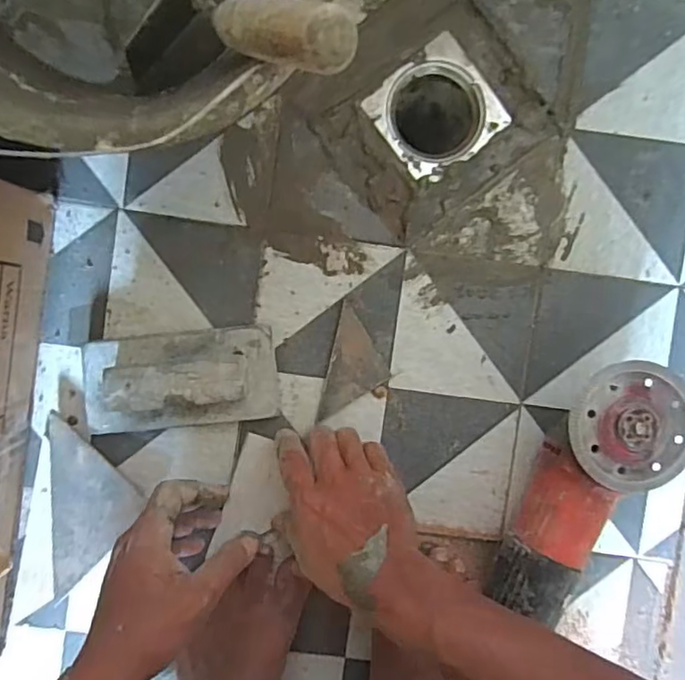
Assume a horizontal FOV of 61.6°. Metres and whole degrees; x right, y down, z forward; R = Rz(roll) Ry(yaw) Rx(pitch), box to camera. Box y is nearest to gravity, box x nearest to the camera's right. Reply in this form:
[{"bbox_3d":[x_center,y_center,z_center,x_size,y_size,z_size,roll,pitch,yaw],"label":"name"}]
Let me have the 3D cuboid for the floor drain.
[{"bbox_3d":[0.084,-0.205,0.514,0.102,0.013,0.098,-35,94,0],"label":"floor drain"}]

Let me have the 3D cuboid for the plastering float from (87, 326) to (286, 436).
[{"bbox_3d":[-0.136,0.034,0.481,0.156,0.049,0.079,-7,94,-2],"label":"plastering float"}]

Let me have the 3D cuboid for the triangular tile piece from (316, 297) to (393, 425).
[{"bbox_3d":[-0.005,0.020,0.506,0.073,0.009,0.074,-32,94,0],"label":"triangular tile piece"}]

